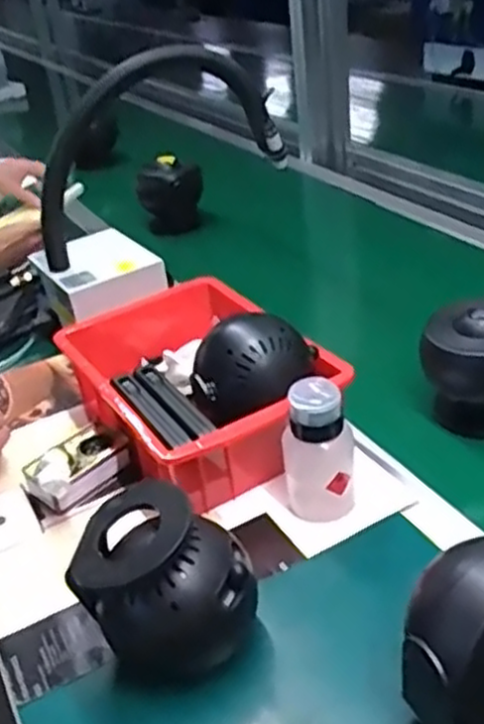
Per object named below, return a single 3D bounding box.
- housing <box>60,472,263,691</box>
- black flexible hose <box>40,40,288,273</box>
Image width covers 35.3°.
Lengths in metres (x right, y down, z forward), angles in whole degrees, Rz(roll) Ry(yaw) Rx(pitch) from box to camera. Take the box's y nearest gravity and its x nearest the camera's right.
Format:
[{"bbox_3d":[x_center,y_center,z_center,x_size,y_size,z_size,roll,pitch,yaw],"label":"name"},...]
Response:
[{"bbox_3d":[-0.054,0.162,0.547,0.124,0.125,0.093,4,33,18],"label":"housing"},{"bbox_3d":[-0.098,-0.246,0.893,0.293,0.254,0.173,-5,32,4],"label":"black flexible hose"}]

